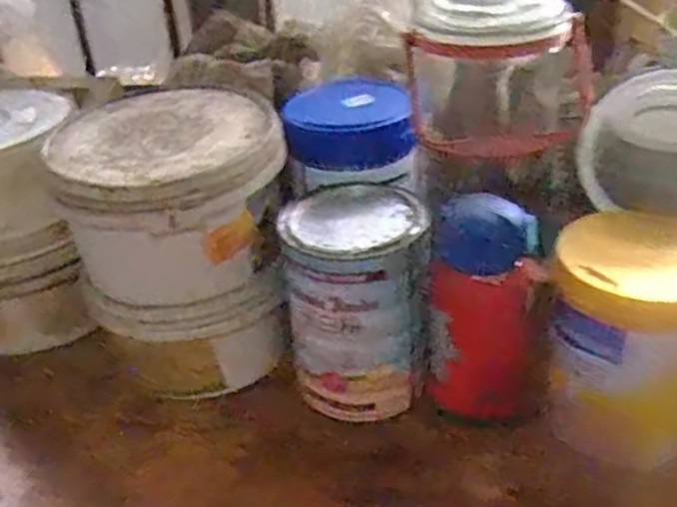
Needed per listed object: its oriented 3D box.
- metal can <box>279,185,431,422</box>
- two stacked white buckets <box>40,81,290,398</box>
[{"bbox_3d":[0.019,0.042,0.641,0.113,0.162,0.119,-3,32,2],"label":"metal can"},{"bbox_3d":[-0.144,-0.012,0.694,0.185,0.230,0.186,-3,32,2],"label":"two stacked white buckets"}]

